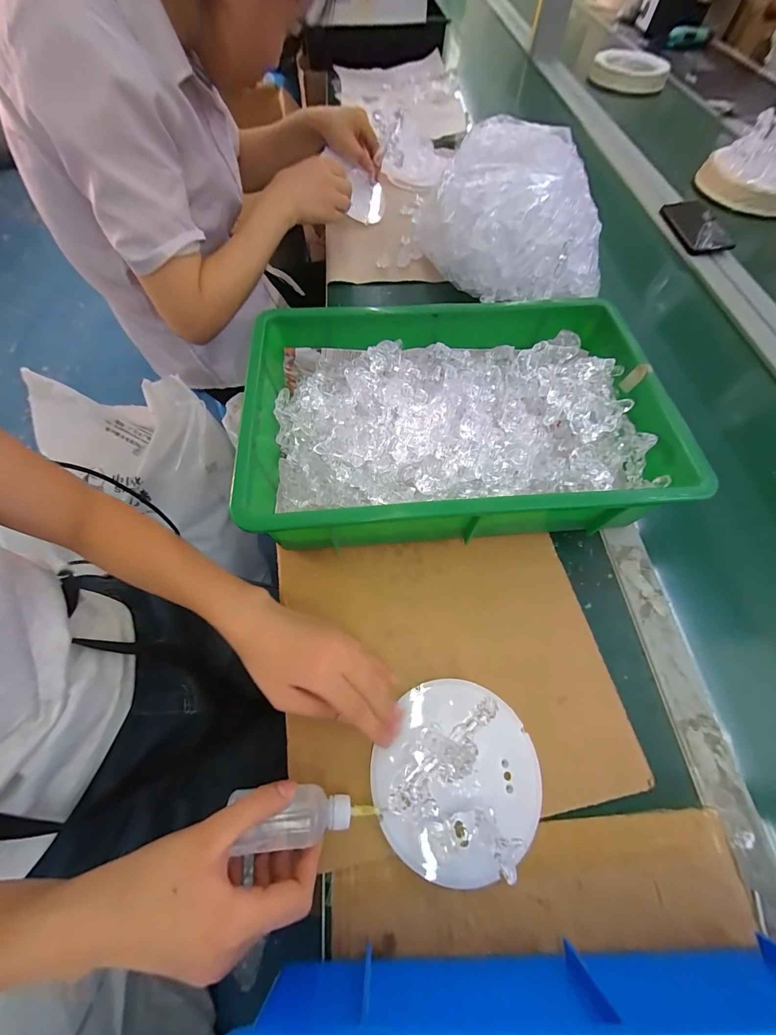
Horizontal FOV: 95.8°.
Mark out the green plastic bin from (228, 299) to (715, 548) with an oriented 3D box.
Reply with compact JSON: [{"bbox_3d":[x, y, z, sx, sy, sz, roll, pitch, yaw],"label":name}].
[{"bbox_3d":[0.067,-0.103,0.385,0.404,0.094,0.266,-4,64,-3],"label":"green plastic bin"}]

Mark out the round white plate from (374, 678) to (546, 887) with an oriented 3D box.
[{"bbox_3d":[0.055,0.199,0.270,0.120,0.020,0.126,34,68,14],"label":"round white plate"}]

